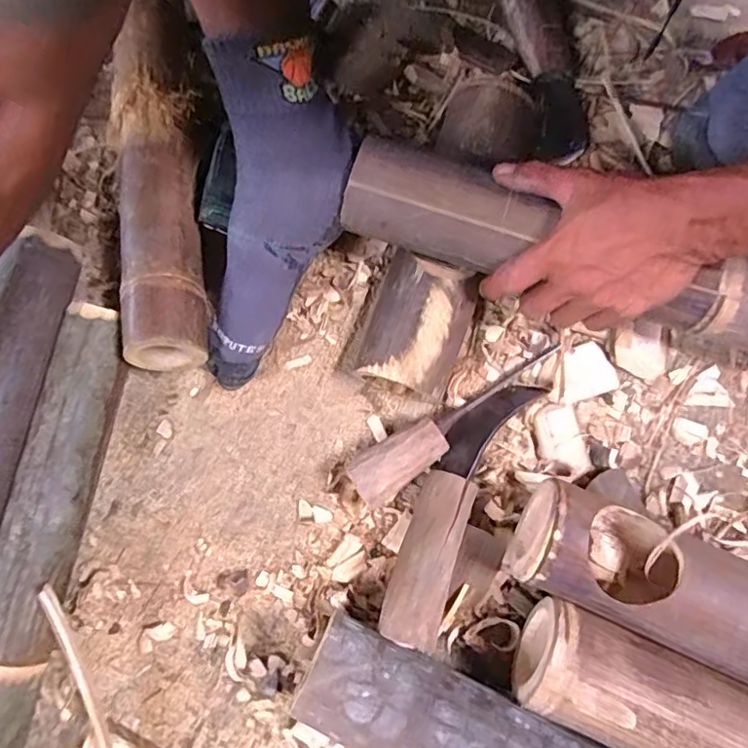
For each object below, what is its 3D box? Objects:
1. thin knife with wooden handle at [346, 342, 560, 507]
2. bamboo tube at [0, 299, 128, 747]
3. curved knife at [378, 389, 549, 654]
[{"bbox_3d":[0.064,0.041,0.462,0.190,0.044,0.042,-33,79,-6],"label":"thin knife with wooden handle"},{"bbox_3d":[-0.274,0.225,0.422,0.056,0.060,0.570,9,79,4],"label":"bamboo tube"},{"bbox_3d":[0.062,0.098,0.433,0.048,0.032,0.214,25,64,6],"label":"curved knife"}]

